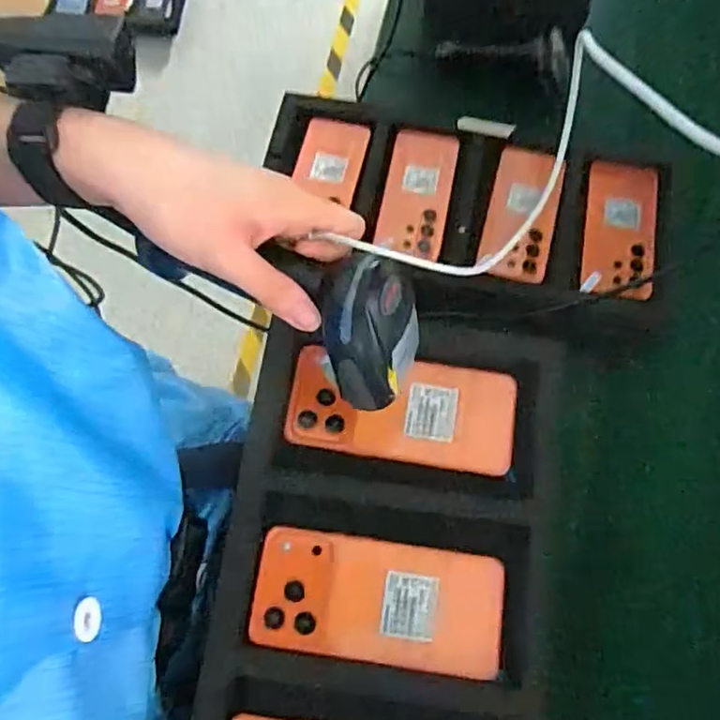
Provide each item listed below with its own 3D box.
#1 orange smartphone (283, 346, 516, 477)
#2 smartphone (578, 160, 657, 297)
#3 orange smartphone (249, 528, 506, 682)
[{"bbox_3d":[0.030,0.036,0.456,0.162,0.011,0.076,9,72,1],"label":"orange smartphone"},{"bbox_3d":[0.297,-0.148,0.711,0.074,0.008,0.161,6,79,16],"label":"smartphone"},{"bbox_3d":[0.012,0.160,0.413,0.161,0.006,0.076,7,72,1],"label":"orange smartphone"}]

